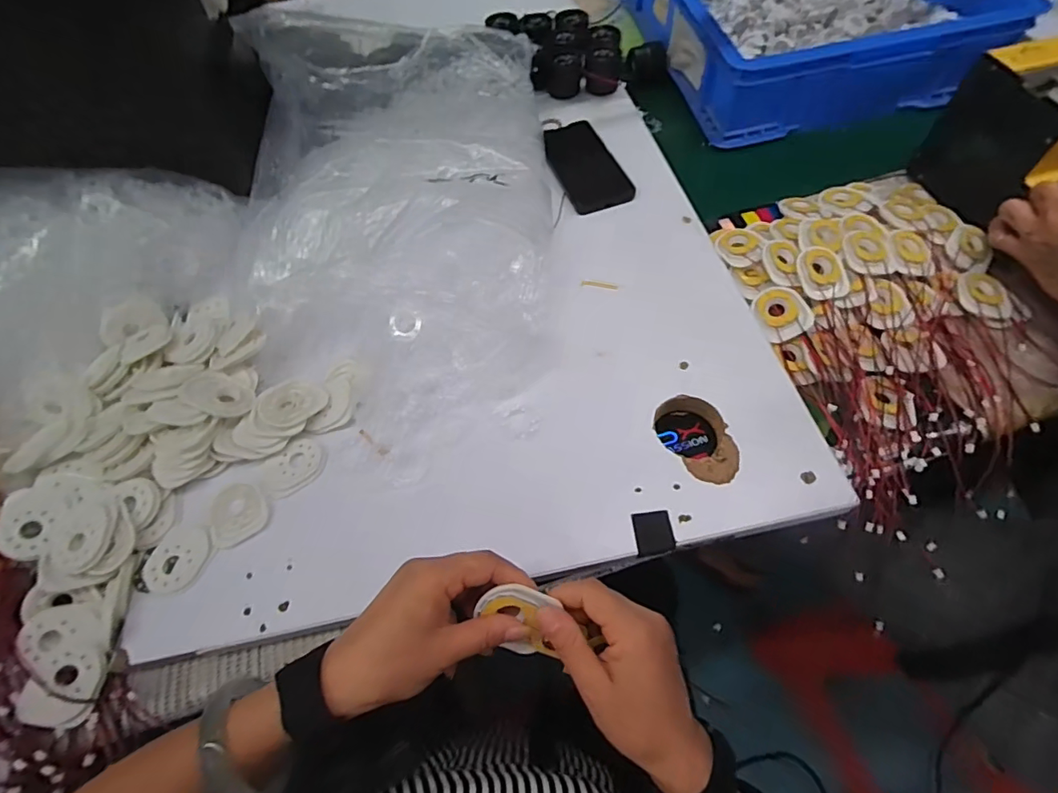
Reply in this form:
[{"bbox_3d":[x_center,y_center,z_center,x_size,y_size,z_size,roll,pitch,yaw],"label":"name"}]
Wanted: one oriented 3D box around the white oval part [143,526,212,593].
[{"bbox_3d":[-0.298,0.137,0.432,0.046,0.005,0.055,8,60,10],"label":"white oval part"}]

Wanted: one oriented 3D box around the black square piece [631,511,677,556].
[{"bbox_3d":[0.102,0.111,0.418,0.031,0.006,0.032,-9,58,-1],"label":"black square piece"}]

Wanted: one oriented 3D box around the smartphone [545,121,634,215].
[{"bbox_3d":[0.068,-0.296,0.647,0.076,0.005,0.163,-19,59,-7],"label":"smartphone"}]

